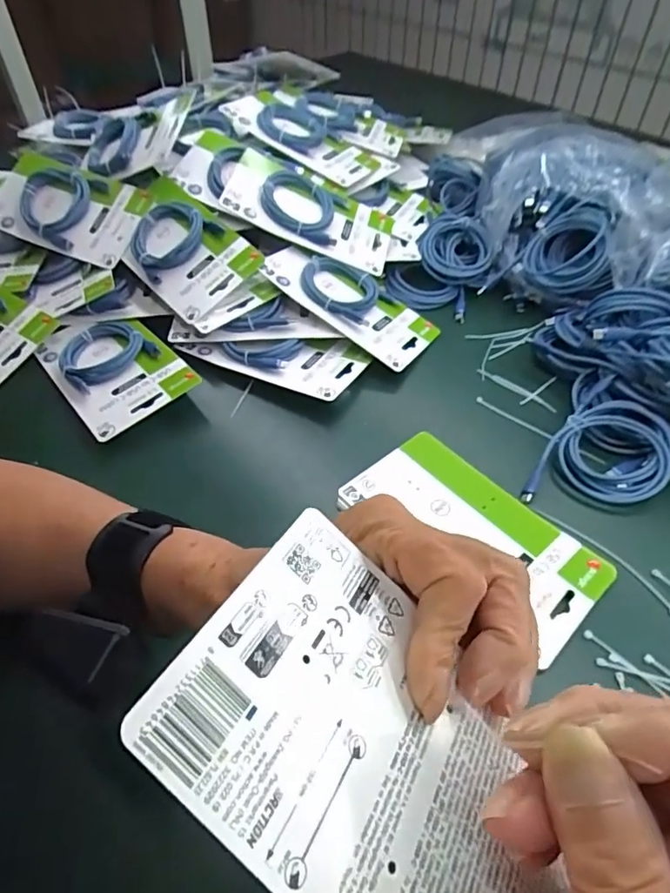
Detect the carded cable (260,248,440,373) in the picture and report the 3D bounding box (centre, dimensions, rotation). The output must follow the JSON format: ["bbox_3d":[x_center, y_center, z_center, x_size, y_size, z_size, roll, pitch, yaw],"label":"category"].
[{"bbox_3d":[0.019,-0.148,0.539,0.174,0.015,0.093,40,54,9],"label":"carded cable"}]

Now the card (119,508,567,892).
[{"bbox_3d":[0.022,0.103,0.166,0.155,0.004,0.096,47,43,-1],"label":"card"}]

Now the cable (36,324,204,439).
[{"bbox_3d":[-0.210,-0.078,0.502,0.097,0.026,0.171,-32,56,-24],"label":"cable"}]

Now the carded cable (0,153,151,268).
[{"bbox_3d":[-0.294,-0.260,0.583,0.180,0.017,0.095,22,77,11],"label":"carded cable"}]

